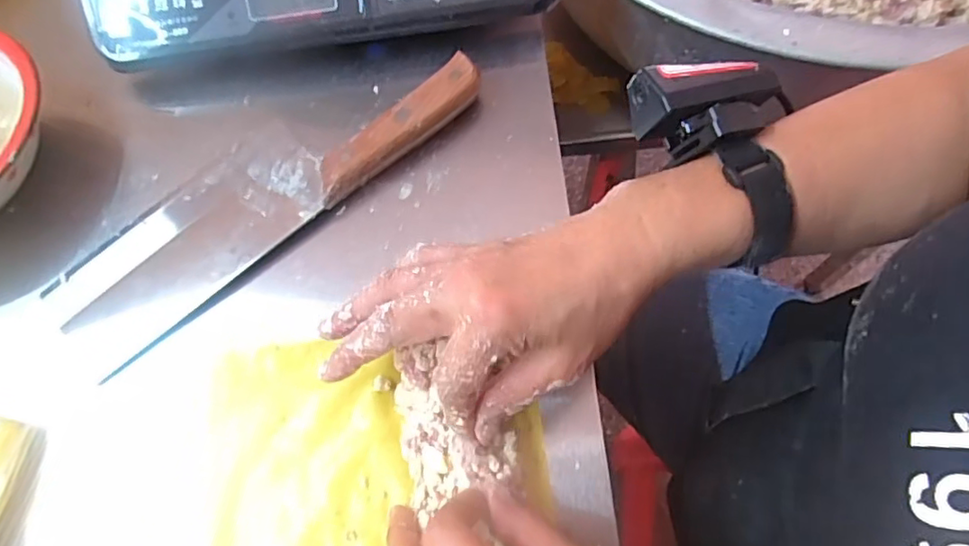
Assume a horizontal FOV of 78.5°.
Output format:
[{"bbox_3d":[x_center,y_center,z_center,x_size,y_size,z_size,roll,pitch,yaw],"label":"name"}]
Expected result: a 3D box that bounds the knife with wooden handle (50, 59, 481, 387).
[{"bbox_3d":[-0.137,-0.059,0.379,0.290,0.028,0.078,-38,71,-15],"label":"knife with wooden handle"}]

